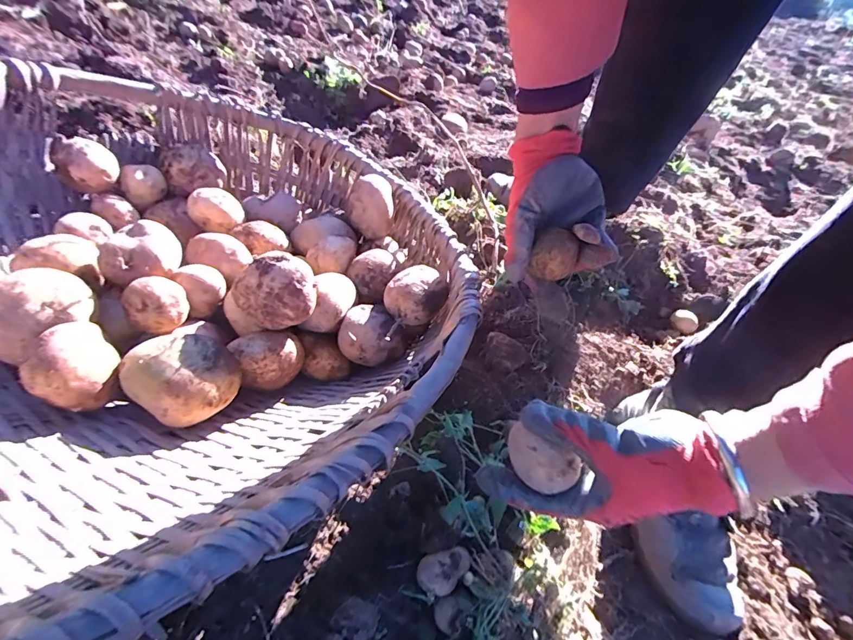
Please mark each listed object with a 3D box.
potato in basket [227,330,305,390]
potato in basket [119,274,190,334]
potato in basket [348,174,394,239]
[{"bbox_3d":[-0.134,0.033,0.354,0.053,0.044,0.039,-17,51,-17],"label":"potato in basket"},{"bbox_3d":[-0.216,-0.013,0.330,0.042,0.040,0.035,-31,56,-27],"label":"potato in basket"},{"bbox_3d":[-0.066,-0.134,0.488,0.051,0.057,0.047,-6,48,-8],"label":"potato in basket"}]

